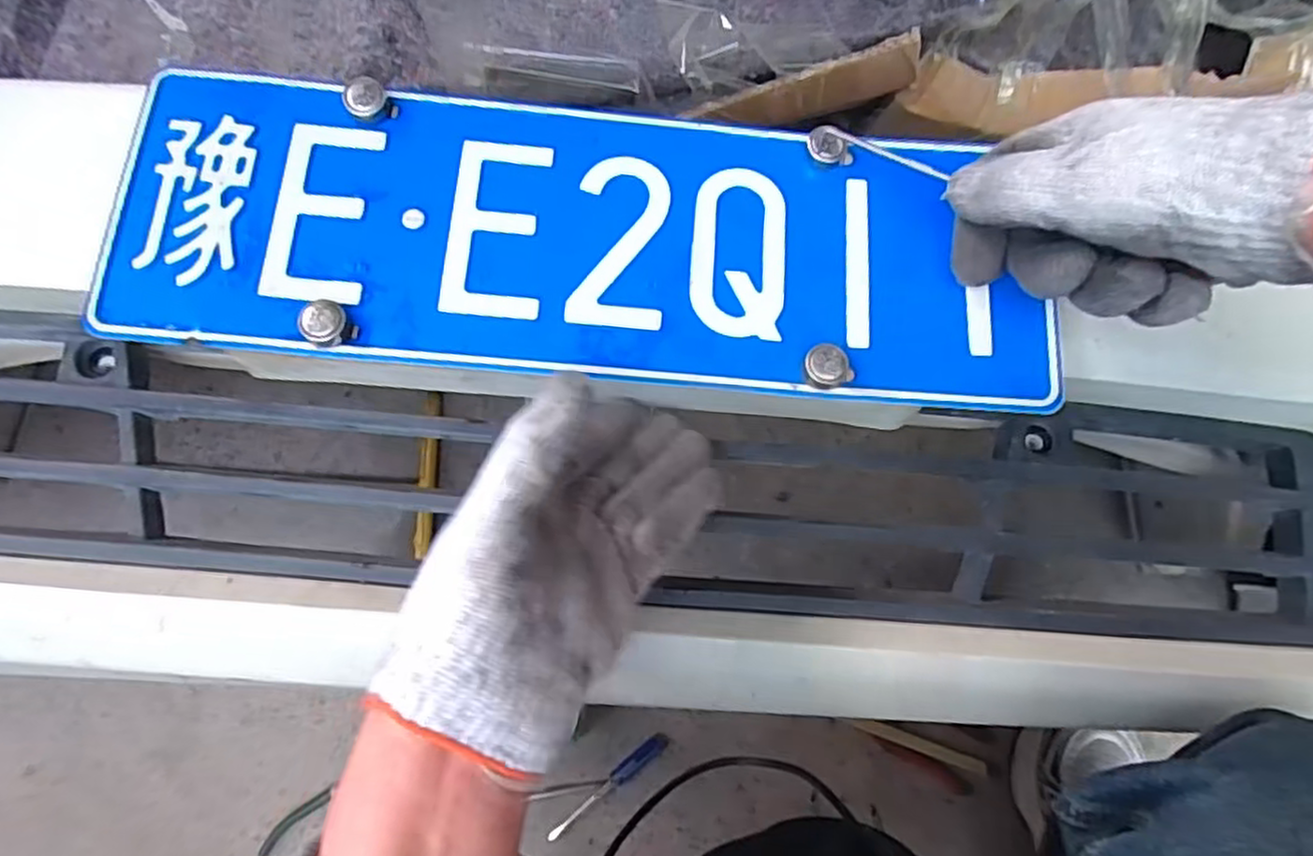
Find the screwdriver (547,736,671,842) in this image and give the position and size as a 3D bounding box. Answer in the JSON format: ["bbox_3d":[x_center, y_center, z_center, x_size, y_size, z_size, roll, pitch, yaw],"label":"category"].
[{"bbox_3d":[-0.045,0.326,0.636,0.135,0.009,0.015,-38,92,-1],"label":"screwdriver"}]

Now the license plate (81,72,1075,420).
[{"bbox_3d":[-0.030,-0.090,0.328,0.421,0.012,0.135,5,76,-2],"label":"license plate"}]

